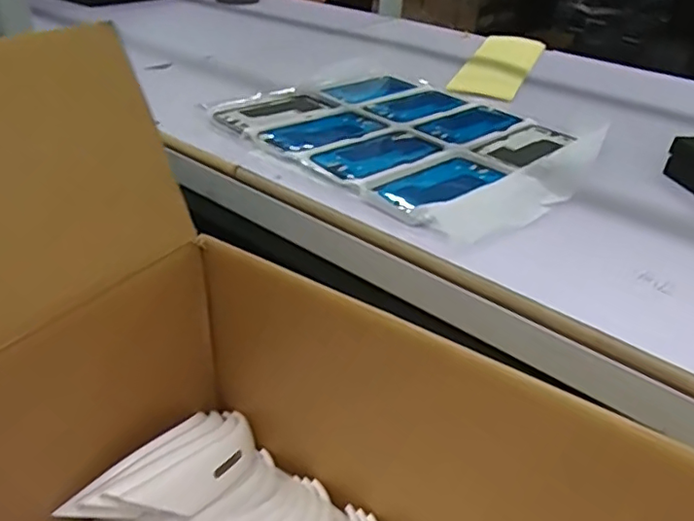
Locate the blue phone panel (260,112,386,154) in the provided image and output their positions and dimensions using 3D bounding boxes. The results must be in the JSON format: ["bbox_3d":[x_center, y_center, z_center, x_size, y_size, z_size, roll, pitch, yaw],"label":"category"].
[{"bbox_3d":[-0.029,-0.166,0.737,0.162,0.007,0.090,-24,43,-35],"label":"blue phone panel"}]

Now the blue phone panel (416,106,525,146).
[{"bbox_3d":[0.174,-0.187,0.793,0.079,0.004,0.161,31,43,34],"label":"blue phone panel"}]

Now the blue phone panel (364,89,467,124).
[{"bbox_3d":[0.107,-0.229,0.855,0.087,0.007,0.158,30,42,33],"label":"blue phone panel"}]

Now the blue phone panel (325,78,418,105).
[{"bbox_3d":[0.037,-0.271,0.919,0.159,0.009,0.085,-25,44,-35],"label":"blue phone panel"}]

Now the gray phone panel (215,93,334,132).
[{"bbox_3d":[-0.096,-0.206,0.797,0.160,0.005,0.080,-24,43,-35],"label":"gray phone panel"}]

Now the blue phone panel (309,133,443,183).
[{"bbox_3d":[0.037,-0.125,0.681,0.162,0.009,0.081,-26,44,-36],"label":"blue phone panel"}]

